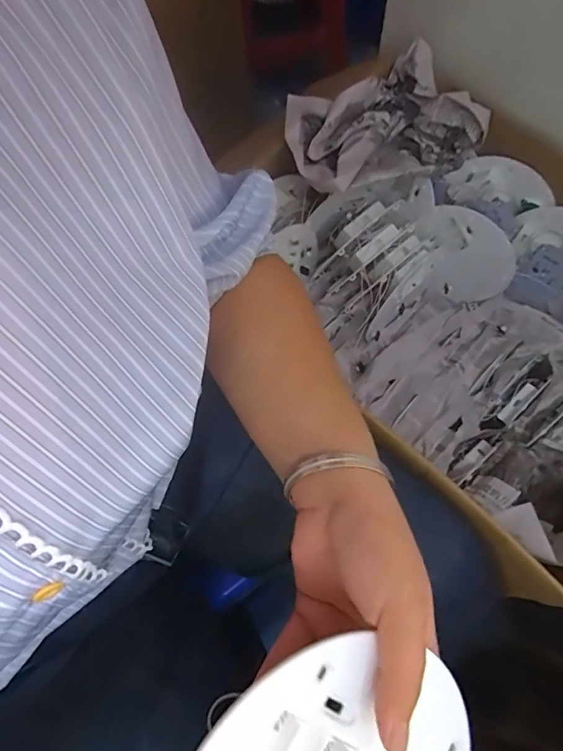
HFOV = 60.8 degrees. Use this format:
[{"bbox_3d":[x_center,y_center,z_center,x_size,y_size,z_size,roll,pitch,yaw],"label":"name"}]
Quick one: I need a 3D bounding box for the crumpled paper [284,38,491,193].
[{"bbox_3d":[0.107,-0.281,0.558,0.213,0.062,0.152,-28,71,-8],"label":"crumpled paper"}]

